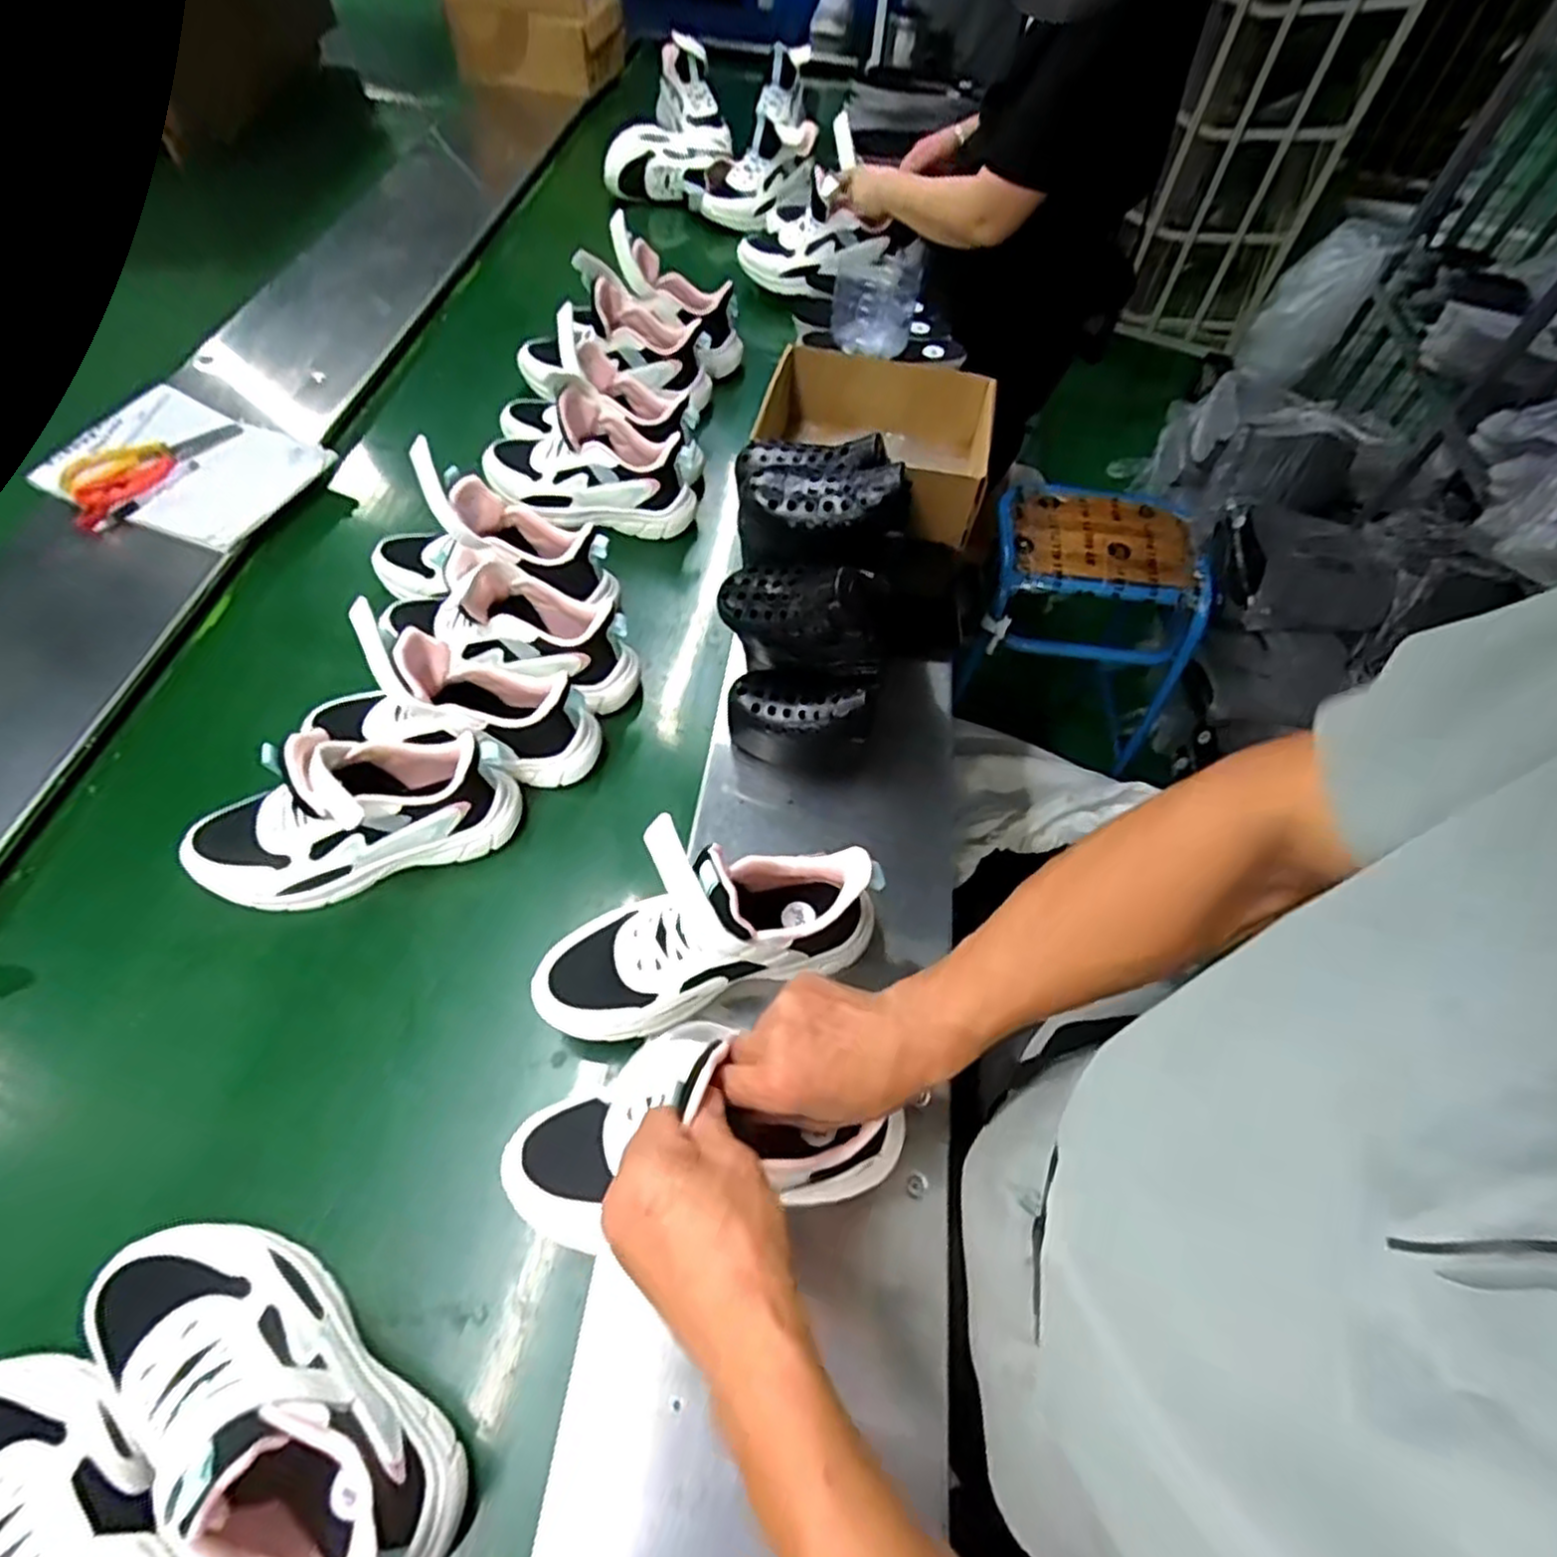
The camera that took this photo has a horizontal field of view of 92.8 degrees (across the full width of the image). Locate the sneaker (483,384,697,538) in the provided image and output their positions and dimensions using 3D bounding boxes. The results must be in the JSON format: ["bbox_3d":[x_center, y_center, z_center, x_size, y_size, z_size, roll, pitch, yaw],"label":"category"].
[{"bbox_3d":[-0.224,-0.372,0.868,0.240,0.121,0.093,14,57,5],"label":"sneaker"}]

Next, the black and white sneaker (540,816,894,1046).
[{"bbox_3d":[-0.050,0.100,0.529,0.250,0.140,0.087,-14,59,-13],"label":"black and white sneaker"}]

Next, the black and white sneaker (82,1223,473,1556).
[{"bbox_3d":[-0.293,0.344,0.416,0.260,0.108,0.092,27,59,13],"label":"black and white sneaker"}]

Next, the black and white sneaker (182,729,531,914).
[{"bbox_3d":[-0.355,0.029,0.614,0.257,0.147,0.088,-15,60,-14],"label":"black and white sneaker"}]

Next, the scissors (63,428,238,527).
[{"bbox_3d":[-0.722,-0.365,0.848,0.079,0.019,0.198,29,60,14],"label":"scissors"}]

